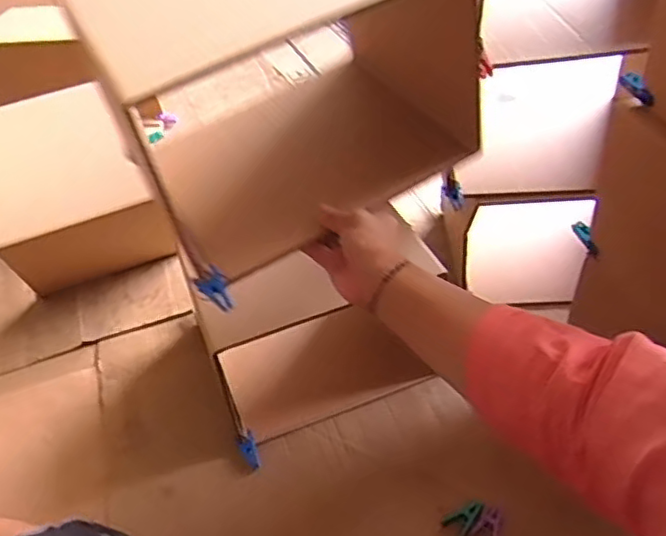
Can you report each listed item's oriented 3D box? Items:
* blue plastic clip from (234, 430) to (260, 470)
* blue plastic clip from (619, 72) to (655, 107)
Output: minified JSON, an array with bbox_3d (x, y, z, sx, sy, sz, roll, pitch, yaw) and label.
[{"bbox_3d":[-0.104,0.227,0.772,0.021,0.016,0.049,-16,41,-12],"label":"blue plastic clip"},{"bbox_3d":[0.306,-0.180,0.629,0.014,0.019,0.050,-10,40,-5],"label":"blue plastic clip"}]

